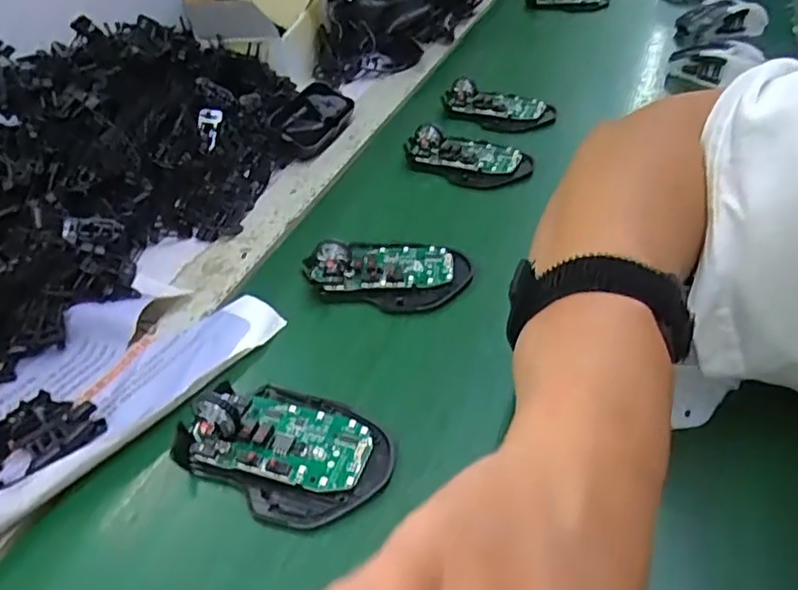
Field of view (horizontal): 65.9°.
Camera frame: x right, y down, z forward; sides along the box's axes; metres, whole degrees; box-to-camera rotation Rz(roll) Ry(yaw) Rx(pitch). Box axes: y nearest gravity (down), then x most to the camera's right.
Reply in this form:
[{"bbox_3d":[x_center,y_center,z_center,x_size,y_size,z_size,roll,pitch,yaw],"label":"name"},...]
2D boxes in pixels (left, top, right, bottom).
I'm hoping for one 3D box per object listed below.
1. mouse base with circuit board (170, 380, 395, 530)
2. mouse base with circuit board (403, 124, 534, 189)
[{"bbox_3d":[-0.063,0.076,0.323,0.117,0.023,0.072,11,48,21],"label":"mouse base with circuit board"},{"bbox_3d":[0.059,-0.128,0.547,0.114,0.026,0.068,13,49,23],"label":"mouse base with circuit board"}]

